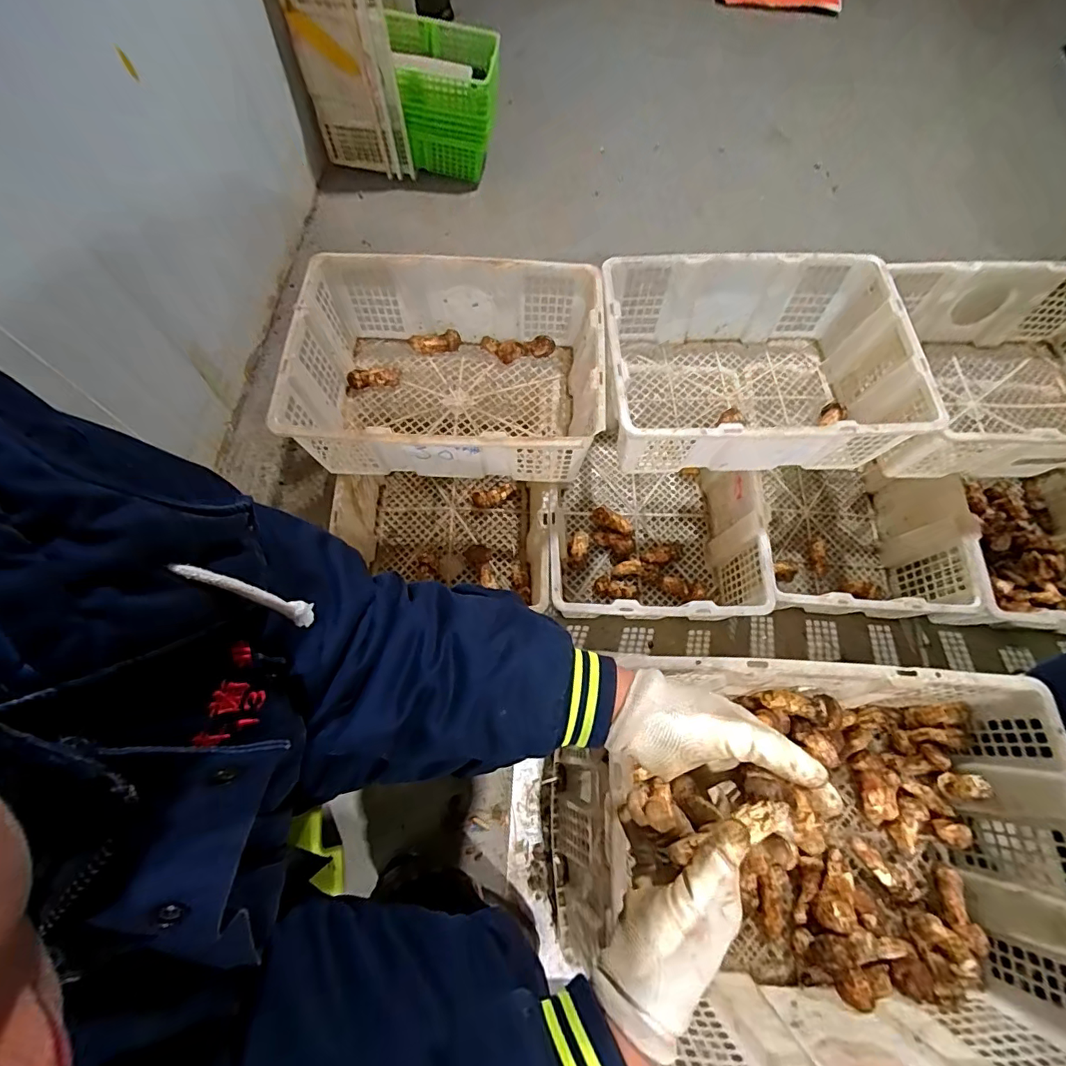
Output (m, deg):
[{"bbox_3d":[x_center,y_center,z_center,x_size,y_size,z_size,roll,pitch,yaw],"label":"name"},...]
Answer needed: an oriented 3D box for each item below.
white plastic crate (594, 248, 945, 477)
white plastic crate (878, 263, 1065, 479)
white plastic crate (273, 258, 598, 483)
[{"bbox_3d":[0.359,-0.278,0.872,0.484,0.176,0.357,-3,69,-3],"label":"white plastic crate"},{"bbox_3d":[0.851,-0.279,0.887,0.484,0.168,0.358,0,69,-2],"label":"white plastic crate"},{"bbox_3d":[-0.133,-0.265,0.856,0.473,0.177,0.352,3,69,-1],"label":"white plastic crate"}]

